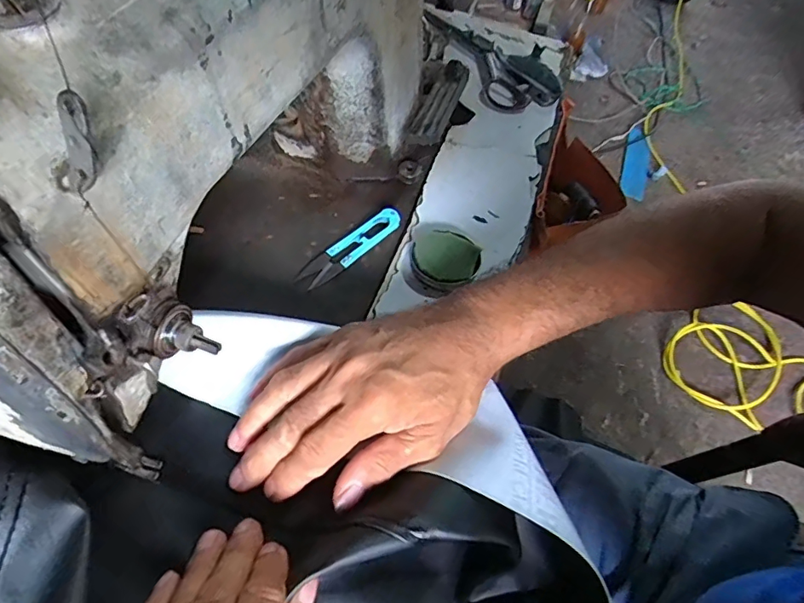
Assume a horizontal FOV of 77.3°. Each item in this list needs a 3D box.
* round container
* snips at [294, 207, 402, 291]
[{"bbox_3d":[0.031,-0.032,0.394,0.055,0.015,0.059,3,55,-4],"label":"round container"},{"bbox_3d":[-0.041,-0.046,0.409,0.025,0.010,0.100,38,61,19],"label":"snips"}]

